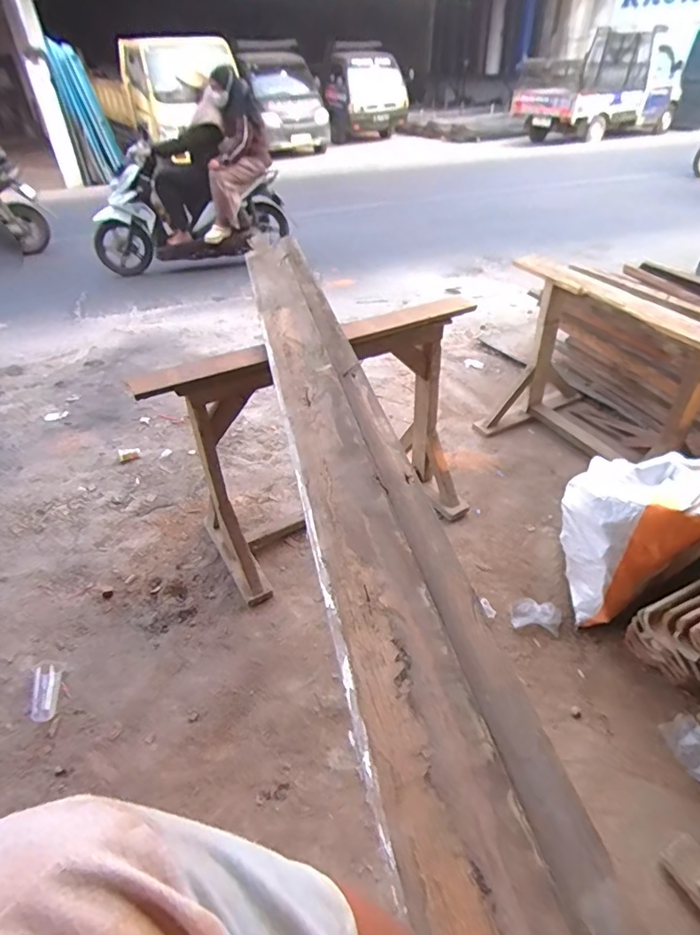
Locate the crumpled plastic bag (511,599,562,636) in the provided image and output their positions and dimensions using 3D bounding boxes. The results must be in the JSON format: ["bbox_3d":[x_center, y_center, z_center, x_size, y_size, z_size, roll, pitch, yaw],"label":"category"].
[{"bbox_3d":[0.612,0.485,1.639,0.157,0.063,0.123,17,44,22],"label":"crumpled plastic bag"}]

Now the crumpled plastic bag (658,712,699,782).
[{"bbox_3d":[0.909,0.740,1.316,0.088,0.048,0.163,-9,41,-7],"label":"crumpled plastic bag"}]

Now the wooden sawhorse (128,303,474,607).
[{"bbox_3d":[-0.046,-0.053,1.745,1.082,0.776,0.401,-18,42,-16],"label":"wooden sawhorse"}]

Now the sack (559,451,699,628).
[{"bbox_3d":[0.921,0.182,1.625,0.387,0.424,0.450,-2,40,0],"label":"sack"}]

